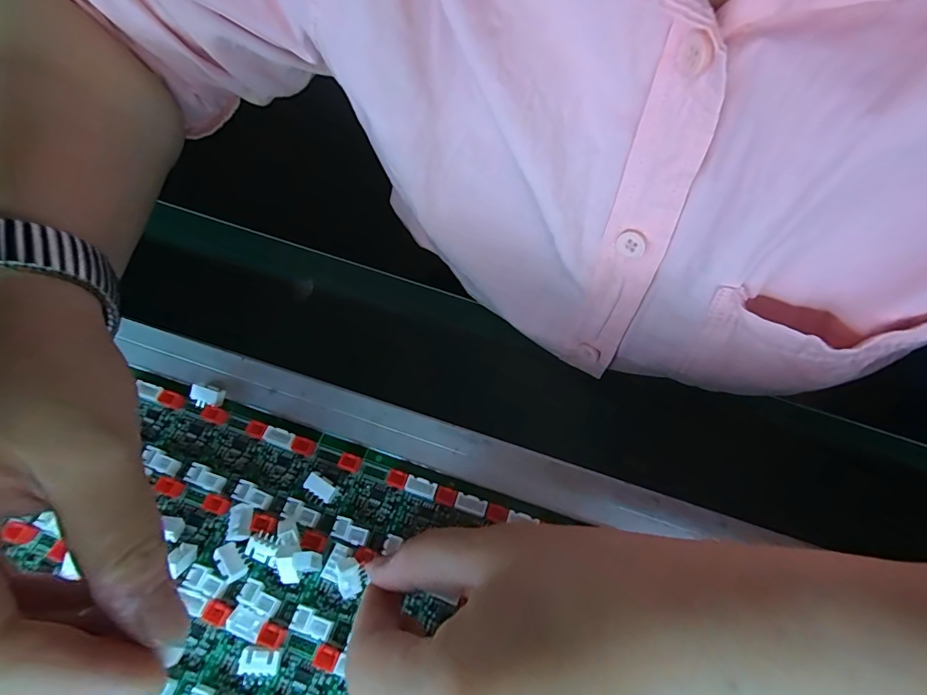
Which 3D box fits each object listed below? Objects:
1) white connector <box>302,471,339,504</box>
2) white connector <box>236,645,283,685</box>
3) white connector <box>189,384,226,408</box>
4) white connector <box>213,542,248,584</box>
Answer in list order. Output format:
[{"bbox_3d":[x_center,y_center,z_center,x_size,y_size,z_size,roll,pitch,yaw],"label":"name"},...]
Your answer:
[{"bbox_3d":[-0.060,0.059,0.190,0.013,0.008,0.008,30,71,12],"label":"white connector"},{"bbox_3d":[-0.072,0.113,0.160,0.013,0.007,0.011,7,67,3],"label":"white connector"},{"bbox_3d":[-0.118,0.022,0.206,0.013,0.006,0.010,14,68,6],"label":"white connector"},{"bbox_3d":[-0.090,0.083,0.173,0.008,0.004,0.014,-35,71,-13],"label":"white connector"}]

